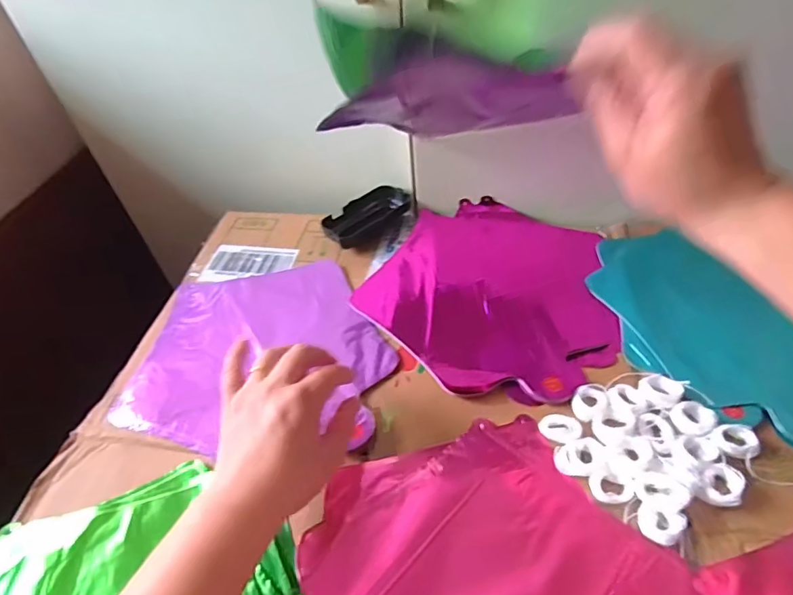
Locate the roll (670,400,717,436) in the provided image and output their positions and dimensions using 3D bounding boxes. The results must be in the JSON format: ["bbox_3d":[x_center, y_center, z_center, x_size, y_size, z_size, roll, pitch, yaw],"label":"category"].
[{"bbox_3d":[0.227,0.091,0.379,0.029,0.007,0.027,-3,47,4],"label":"roll"}]

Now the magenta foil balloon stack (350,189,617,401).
[{"bbox_3d":[0.096,-0.009,0.494,0.233,0.014,0.238,22,53,25],"label":"magenta foil balloon stack"}]

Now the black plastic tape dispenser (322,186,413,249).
[{"bbox_3d":[-0.036,-0.097,0.587,0.110,0.022,0.045,-36,53,-25],"label":"black plastic tape dispenser"}]

